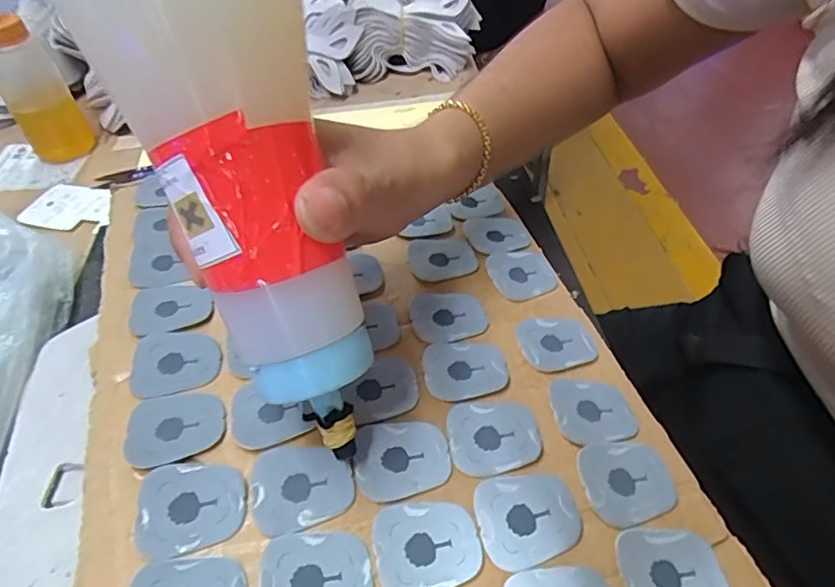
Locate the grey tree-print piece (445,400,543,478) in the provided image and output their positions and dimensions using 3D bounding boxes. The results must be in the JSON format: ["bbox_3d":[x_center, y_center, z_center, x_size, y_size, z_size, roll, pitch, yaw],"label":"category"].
[{"bbox_3d":[0.033,0.060,0.242,0.039,0.004,0.035,-12,46,-6],"label":"grey tree-print piece"}]

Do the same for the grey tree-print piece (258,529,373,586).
[{"bbox_3d":[-0.036,0.099,0.197,0.038,0.004,0.034,-14,47,-8],"label":"grey tree-print piece"}]

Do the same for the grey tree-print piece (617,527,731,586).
[{"bbox_3d":[0.095,0.103,0.207,0.038,0.004,0.034,-5,46,1],"label":"grey tree-print piece"}]

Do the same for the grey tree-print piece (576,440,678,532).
[{"bbox_3d":[0.086,0.075,0.232,0.038,0.004,0.034,-20,48,-13],"label":"grey tree-print piece"}]

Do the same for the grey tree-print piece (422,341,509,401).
[{"bbox_3d":[0.023,0.035,0.267,0.039,0.004,0.034,-9,46,-3],"label":"grey tree-print piece"}]

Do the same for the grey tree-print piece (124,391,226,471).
[{"bbox_3d":[-0.102,0.055,0.237,0.039,0.004,0.033,-17,47,-11],"label":"grey tree-print piece"}]

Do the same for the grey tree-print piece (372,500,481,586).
[{"bbox_3d":[0.004,0.092,0.206,0.038,0.004,0.033,-14,47,-8],"label":"grey tree-print piece"}]

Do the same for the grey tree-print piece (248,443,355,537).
[{"bbox_3d":[-0.046,0.073,0.221,0.038,0.004,0.035,-22,48,-15],"label":"grey tree-print piece"}]

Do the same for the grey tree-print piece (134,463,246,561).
[{"bbox_3d":[-0.086,0.079,0.213,0.038,0.004,0.033,-18,47,-11],"label":"grey tree-print piece"}]

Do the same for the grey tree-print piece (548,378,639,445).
[{"bbox_3d":[0.080,0.053,0.258,0.036,0.004,0.035,-10,46,-4],"label":"grey tree-print piece"}]

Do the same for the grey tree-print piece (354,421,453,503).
[{"bbox_3d":[-0.007,0.066,0.232,0.038,0.004,0.034,-15,47,-8],"label":"grey tree-print piece"}]

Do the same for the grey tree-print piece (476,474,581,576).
[{"bbox_3d":[0.043,0.087,0.218,0.040,0.004,0.034,-7,52,-12],"label":"grey tree-print piece"}]

